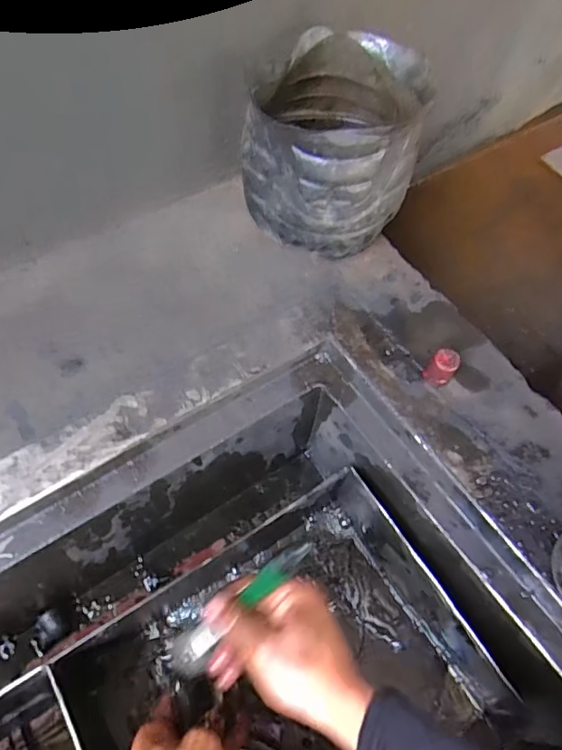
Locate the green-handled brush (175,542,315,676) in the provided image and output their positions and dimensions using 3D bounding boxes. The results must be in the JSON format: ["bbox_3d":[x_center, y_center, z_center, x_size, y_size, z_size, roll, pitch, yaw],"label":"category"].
[{"bbox_3d":[-0.033,0.185,0.419,0.158,0.013,0.028,-46,67,14],"label":"green-handled brush"}]

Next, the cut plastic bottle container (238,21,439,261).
[{"bbox_3d":[0.053,-0.223,0.538,0.160,0.161,0.167,18,60,6],"label":"cut plastic bottle container"}]

